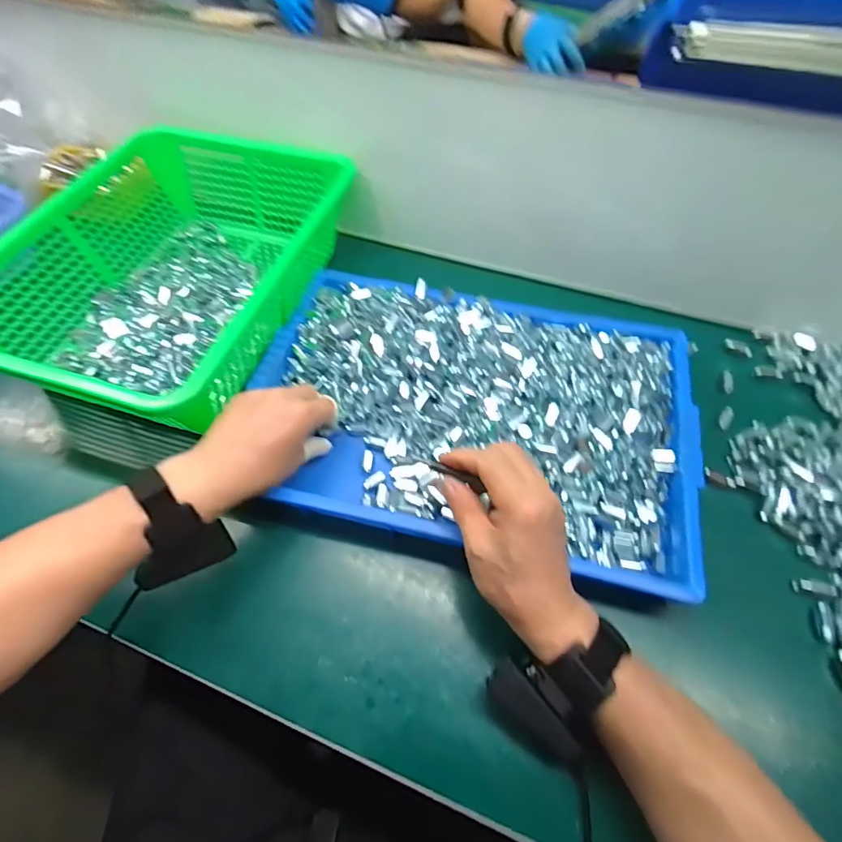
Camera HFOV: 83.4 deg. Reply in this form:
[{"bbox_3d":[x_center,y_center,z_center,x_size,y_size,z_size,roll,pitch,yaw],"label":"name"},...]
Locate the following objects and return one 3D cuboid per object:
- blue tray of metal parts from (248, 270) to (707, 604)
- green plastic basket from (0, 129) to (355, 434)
[{"bbox_3d":[0.049,-0.016,0.476,0.417,0.045,0.275,12,59,8],"label":"blue tray of metal parts"},{"bbox_3d":[-0.278,-0.169,0.543,0.300,0.105,0.383,15,59,10],"label":"green plastic basket"}]

